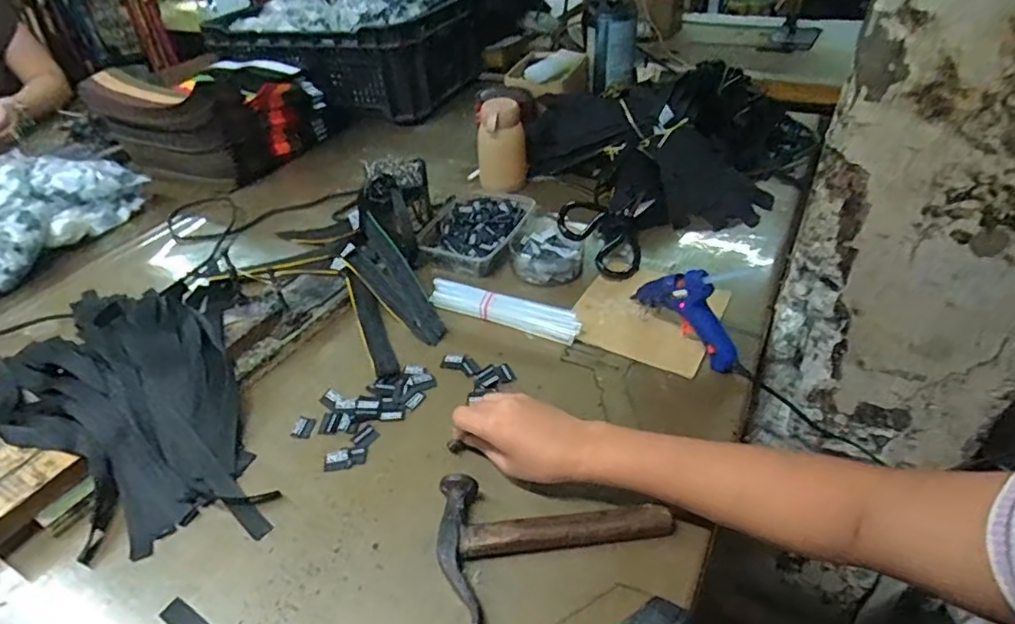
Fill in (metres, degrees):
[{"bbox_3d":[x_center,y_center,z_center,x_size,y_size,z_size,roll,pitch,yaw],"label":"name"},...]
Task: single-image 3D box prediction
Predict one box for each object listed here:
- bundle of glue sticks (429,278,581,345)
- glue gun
[{"bbox_3d":[-0.005,-0.003,0.668,0.184,0.024,0.029,15,43,21],"label":"bundle of glue sticks"},{"bbox_3d":[0.192,-0.001,0.604,0.022,0.094,0.145,-26,44,-25],"label":"glue gun"}]

